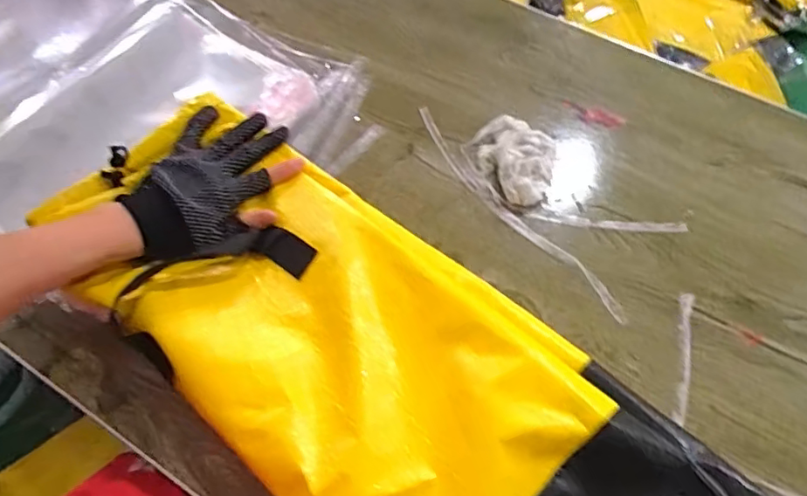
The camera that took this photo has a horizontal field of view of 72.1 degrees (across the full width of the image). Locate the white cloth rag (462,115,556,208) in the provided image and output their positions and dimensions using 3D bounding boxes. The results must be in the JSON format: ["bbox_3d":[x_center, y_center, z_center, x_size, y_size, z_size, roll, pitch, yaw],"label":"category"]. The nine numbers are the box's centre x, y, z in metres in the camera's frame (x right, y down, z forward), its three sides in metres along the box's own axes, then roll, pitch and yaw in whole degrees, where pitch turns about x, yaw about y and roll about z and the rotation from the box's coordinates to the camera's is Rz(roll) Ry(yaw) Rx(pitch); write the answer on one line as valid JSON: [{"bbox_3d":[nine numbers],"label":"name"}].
[{"bbox_3d":[0.110,-0.087,0.535,0.066,0.026,0.090,-33,68,-12],"label":"white cloth rag"}]

